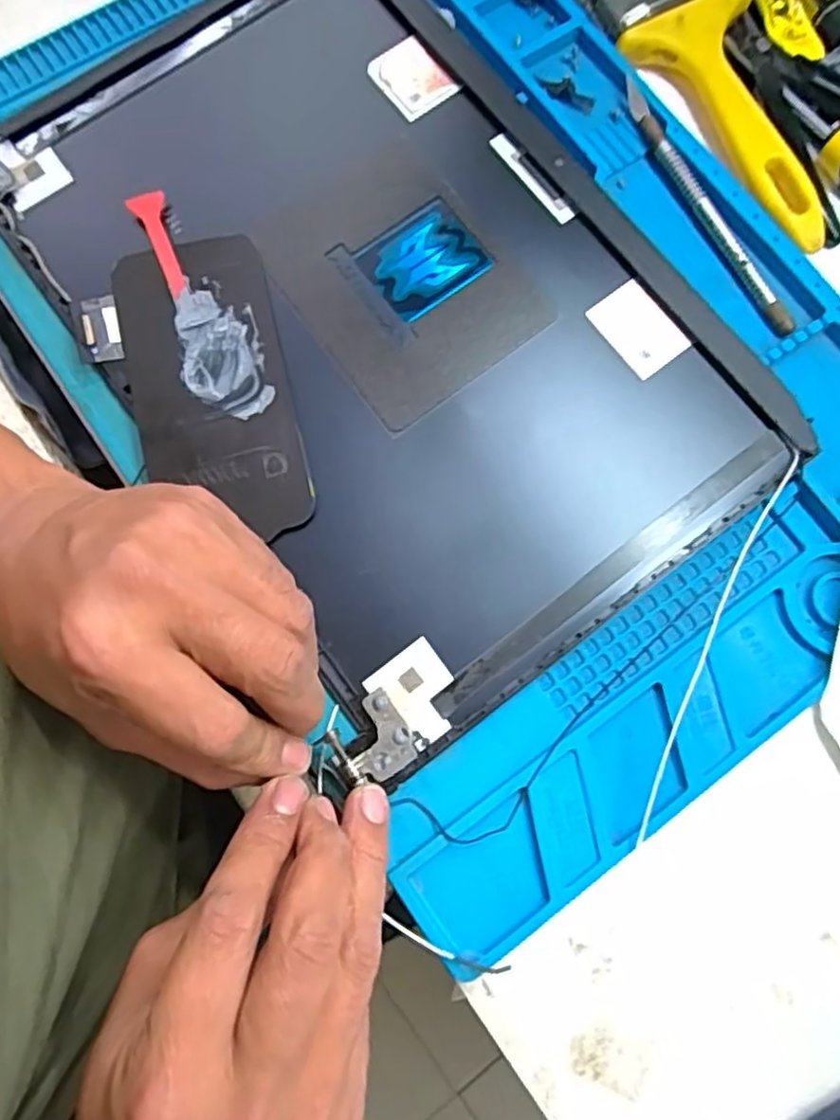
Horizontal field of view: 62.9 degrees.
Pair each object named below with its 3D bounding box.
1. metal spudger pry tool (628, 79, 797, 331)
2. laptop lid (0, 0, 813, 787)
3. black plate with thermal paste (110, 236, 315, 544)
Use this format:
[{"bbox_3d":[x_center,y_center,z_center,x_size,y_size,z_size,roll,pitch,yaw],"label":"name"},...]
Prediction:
[{"bbox_3d":[0.139,-0.173,0.335,0.010,0.006,0.149,-28,81,-5],"label":"metal spudger pry tool"},{"bbox_3d":[-0.023,-0.121,0.319,0.244,0.012,0.358,-36,82,-7],"label":"laptop lid"},{"bbox_3d":[-0.094,-0.079,0.308,0.068,0.008,0.143,-13,80,-3],"label":"black plate with thermal paste"}]

